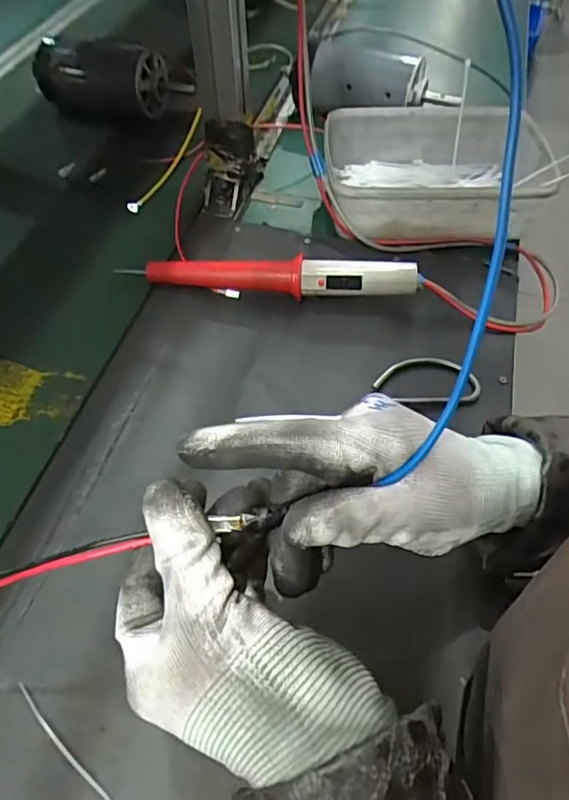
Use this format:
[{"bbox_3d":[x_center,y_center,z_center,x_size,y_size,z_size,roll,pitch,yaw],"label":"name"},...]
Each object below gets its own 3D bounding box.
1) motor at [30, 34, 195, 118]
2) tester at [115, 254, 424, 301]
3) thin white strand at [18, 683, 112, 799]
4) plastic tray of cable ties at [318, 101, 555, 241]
[{"bbox_3d":[-0.218,-0.411,0.696,0.202,0.079,0.065,11,55,9],"label":"motor"},{"bbox_3d":[-0.014,-0.112,0.503,0.269,0.040,0.025,5,54,3],"label":"tester"},{"bbox_3d":[-0.115,0.206,0.302,0.121,0.004,0.007,37,63,24],"label":"thin white strand"},{"bbox_3d":[0.156,-0.241,0.574,0.220,0.066,0.160,0,54,-1],"label":"plastic tray of cable ties"}]

